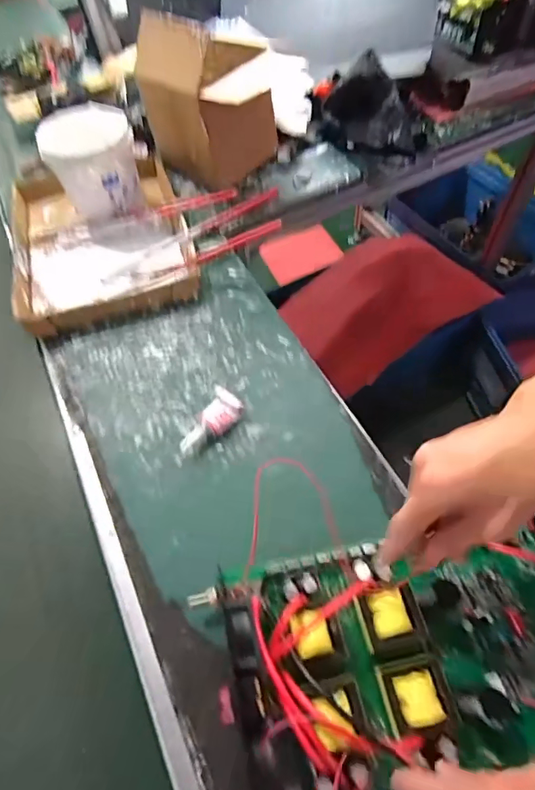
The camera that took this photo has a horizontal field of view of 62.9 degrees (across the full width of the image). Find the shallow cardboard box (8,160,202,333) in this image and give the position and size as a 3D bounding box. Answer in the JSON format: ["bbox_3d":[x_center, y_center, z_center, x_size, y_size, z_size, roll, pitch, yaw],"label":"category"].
[{"bbox_3d":[-0.239,-0.225,0.631,0.230,0.042,0.300,-19,59,-7],"label":"shallow cardboard box"}]

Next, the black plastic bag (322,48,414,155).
[{"bbox_3d":[0.168,-0.463,0.705,0.159,0.107,0.076,18,61,15],"label":"black plastic bag"}]

